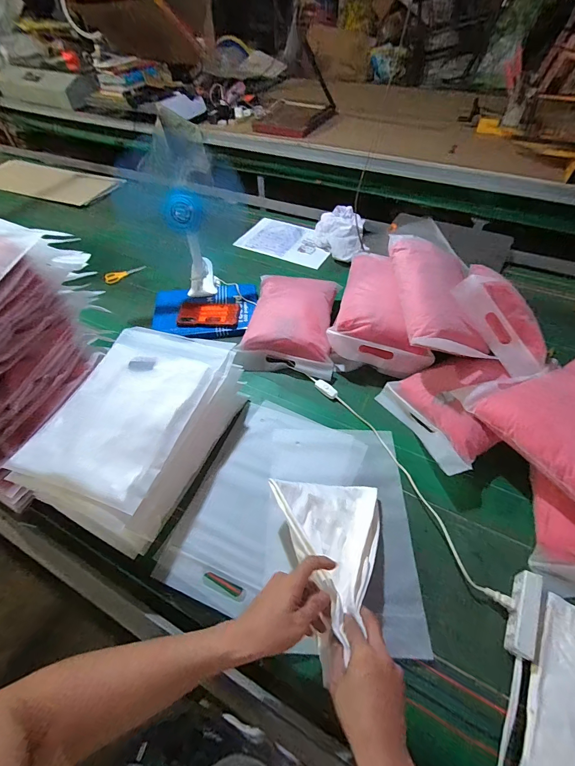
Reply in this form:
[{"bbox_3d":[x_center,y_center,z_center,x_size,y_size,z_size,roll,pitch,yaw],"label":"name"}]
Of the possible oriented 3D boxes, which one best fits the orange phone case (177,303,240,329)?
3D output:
[{"bbox_3d":[-0.208,-0.179,0.873,0.157,0.015,0.084,4,53,5],"label":"orange phone case"}]

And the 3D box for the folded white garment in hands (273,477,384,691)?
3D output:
[{"bbox_3d":[0.075,0.262,0.509,0.170,0.092,0.233,-4,53,-1],"label":"folded white garment in hands"}]

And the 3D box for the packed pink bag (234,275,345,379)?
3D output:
[{"bbox_3d":[0.012,-0.160,0.824,0.222,0.094,0.297,7,53,7],"label":"packed pink bag"}]

